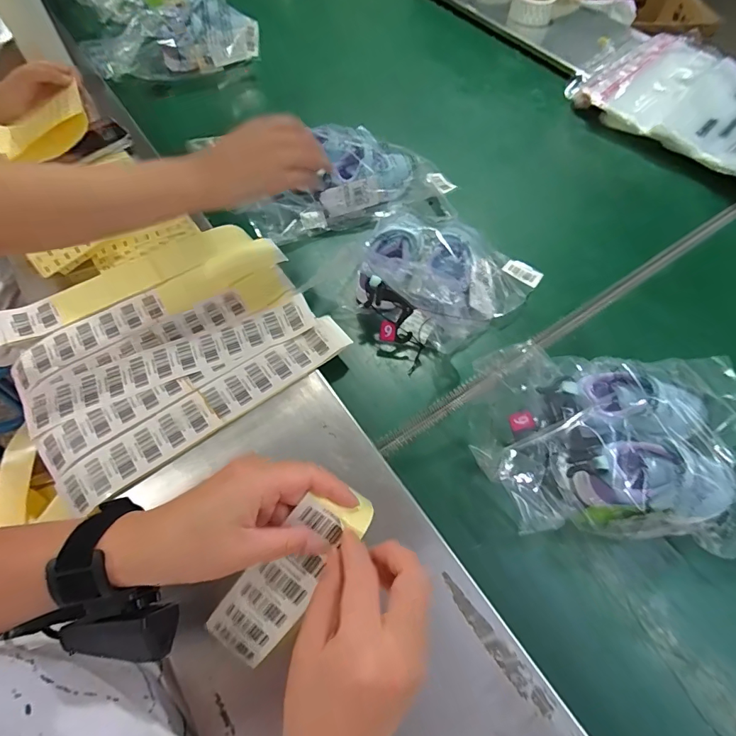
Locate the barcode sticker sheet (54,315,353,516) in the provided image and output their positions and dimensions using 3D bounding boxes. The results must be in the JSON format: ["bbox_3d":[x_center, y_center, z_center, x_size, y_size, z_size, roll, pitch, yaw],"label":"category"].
[{"bbox_3d":[-0.162,0.040,0.449,0.317,0.012,0.053,-33,71,-18],"label":"barcode sticker sheet"}]

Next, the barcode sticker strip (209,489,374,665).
[{"bbox_3d":[-0.060,0.157,0.311,0.050,0.030,0.161,41,99,18],"label":"barcode sticker strip"}]

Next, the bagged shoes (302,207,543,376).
[{"bbox_3d":[0.083,-0.131,0.546,0.230,0.076,0.231,37,65,16],"label":"bagged shoes"}]

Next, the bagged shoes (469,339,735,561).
[{"bbox_3d":[0.262,0.070,0.436,0.282,0.080,0.201,8,61,1],"label":"bagged shoes"}]

